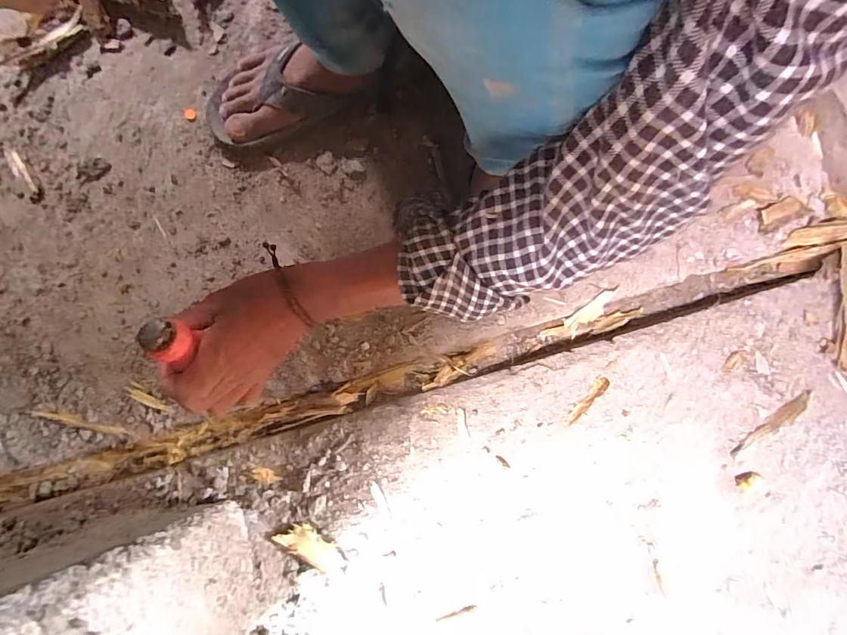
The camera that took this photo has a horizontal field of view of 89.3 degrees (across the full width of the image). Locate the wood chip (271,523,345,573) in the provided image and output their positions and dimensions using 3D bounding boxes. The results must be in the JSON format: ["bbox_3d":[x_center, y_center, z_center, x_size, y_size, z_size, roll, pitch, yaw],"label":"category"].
[{"bbox_3d":[-0.108,0.221,0.413,0.068,0.015,0.024,35,79,-9],"label":"wood chip"}]

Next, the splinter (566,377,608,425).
[{"bbox_3d":[0.171,0.087,0.446,0.013,0.006,0.063,42,81,9],"label":"splinter"}]

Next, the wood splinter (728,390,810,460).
[{"bbox_3d":[0.360,0.109,0.440,0.109,0.006,0.015,-32,79,-6],"label":"wood splinter"}]

